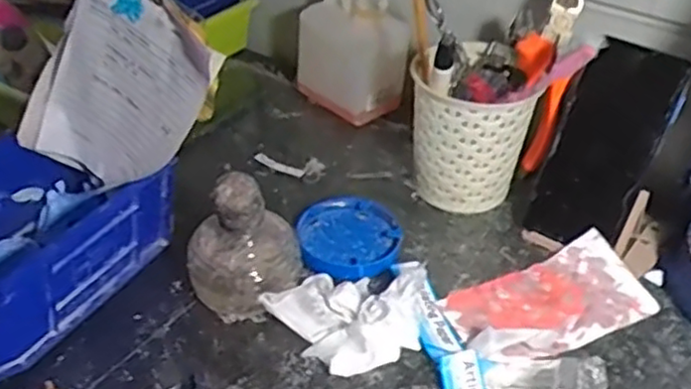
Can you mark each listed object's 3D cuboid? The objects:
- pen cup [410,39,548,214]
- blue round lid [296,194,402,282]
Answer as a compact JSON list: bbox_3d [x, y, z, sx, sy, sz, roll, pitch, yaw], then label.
[{"bbox_3d":[0.099,-0.051,0.570,0.081,0.123,0.080,1,39,-1],"label":"pen cup"},{"bbox_3d":[0.003,0.031,0.543,0.077,0.023,0.092,-2,39,-5],"label":"blue round lid"}]

